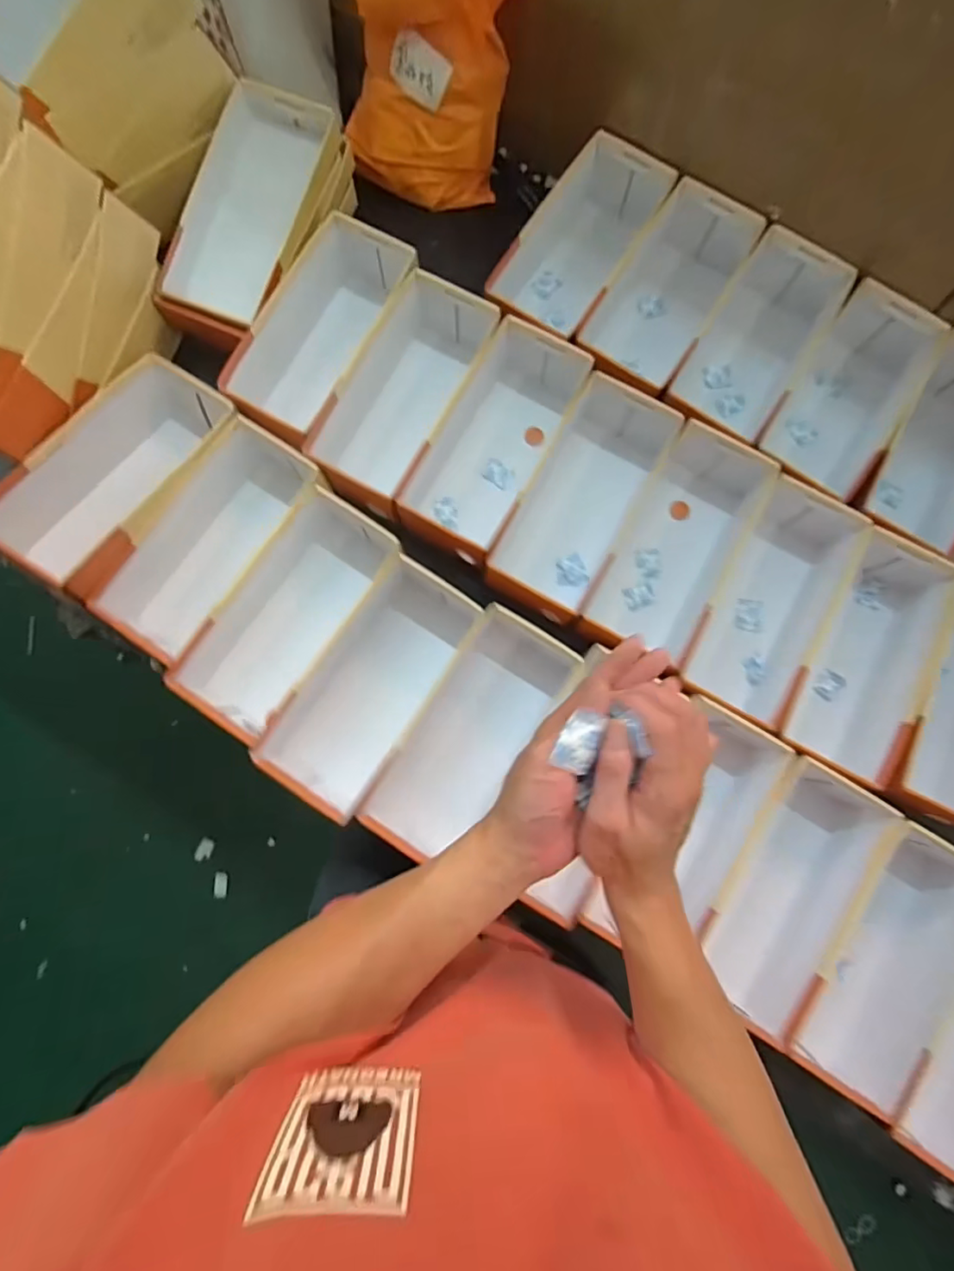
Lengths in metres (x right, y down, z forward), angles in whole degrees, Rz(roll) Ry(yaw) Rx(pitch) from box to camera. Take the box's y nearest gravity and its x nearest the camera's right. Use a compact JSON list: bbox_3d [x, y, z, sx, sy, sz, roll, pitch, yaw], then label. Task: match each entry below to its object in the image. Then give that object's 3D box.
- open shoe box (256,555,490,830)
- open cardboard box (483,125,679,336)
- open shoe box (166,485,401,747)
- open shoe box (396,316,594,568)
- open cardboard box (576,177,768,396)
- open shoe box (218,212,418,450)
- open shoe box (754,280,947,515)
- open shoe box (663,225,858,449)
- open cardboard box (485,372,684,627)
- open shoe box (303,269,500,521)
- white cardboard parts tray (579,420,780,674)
[{"bbox_3d":[-0.122,0.060,0.641,0.138,0.089,0.286,35,84,4],"label":"open shoe box"},{"bbox_3d":[0.136,-0.514,0.737,0.143,0.076,0.286,32,83,4],"label":"open cardboard box"},{"bbox_3d":[-0.222,-0.024,0.664,0.145,0.116,0.278,34,84,4],"label":"open shoe box"},{"bbox_3d":[0.019,-0.238,0.685,0.137,0.090,0.295,28,83,3],"label":"open shoe box"},{"bbox_3d":[0.245,-0.439,0.729,0.137,0.093,0.294,31,83,3],"label":"open cardboard box"},{"bbox_3d":[-0.193,-0.381,0.717,0.138,0.131,0.305,27,83,3],"label":"open shoe box"},{"bbox_3d":[0.465,-0.291,0.695,0.150,0.084,0.284,34,84,4],"label":"open shoe box"},{"bbox_3d":[0.358,-0.366,0.713,0.136,0.076,0.286,32,83,4],"label":"open shoe box"},{"bbox_3d":[0.129,-0.165,0.679,0.137,0.087,0.298,30,83,3],"label":"open cardboard box"},{"bbox_3d":[-0.092,-0.302,0.708,0.132,0.112,0.302,27,83,3],"label":"open shoe box"},{"bbox_3d":[0.245,-0.106,0.671,0.138,0.083,0.291,29,83,3],"label":"white cardboard parts tray"}]

